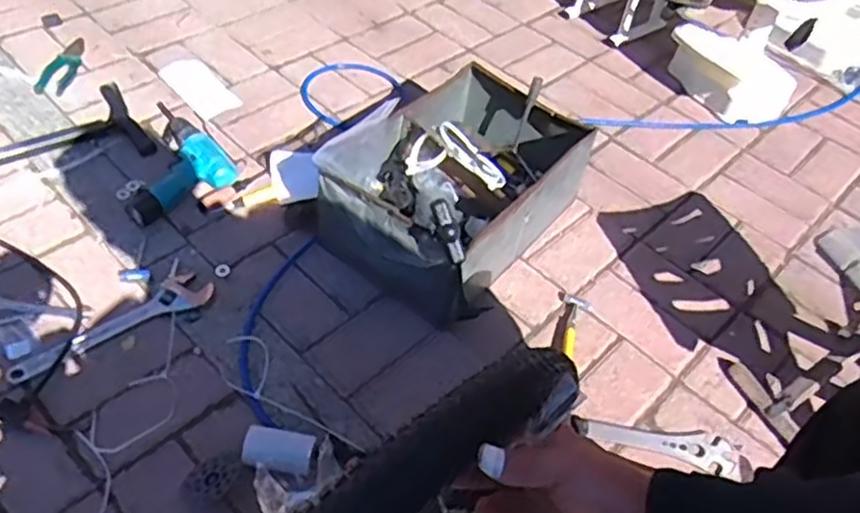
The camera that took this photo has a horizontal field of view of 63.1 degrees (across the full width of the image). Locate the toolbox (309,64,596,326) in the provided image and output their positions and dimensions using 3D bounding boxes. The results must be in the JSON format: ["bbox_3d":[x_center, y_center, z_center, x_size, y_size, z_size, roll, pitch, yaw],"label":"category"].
[{"bbox_3d":[0.048,-0.136,1.149,0.301,0.220,0.425,34,52,19],"label":"toolbox"}]

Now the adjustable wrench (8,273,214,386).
[{"bbox_3d":[-0.452,0.094,1.005,0.283,0.021,0.064,-26,57,-29],"label":"adjustable wrench"}]

